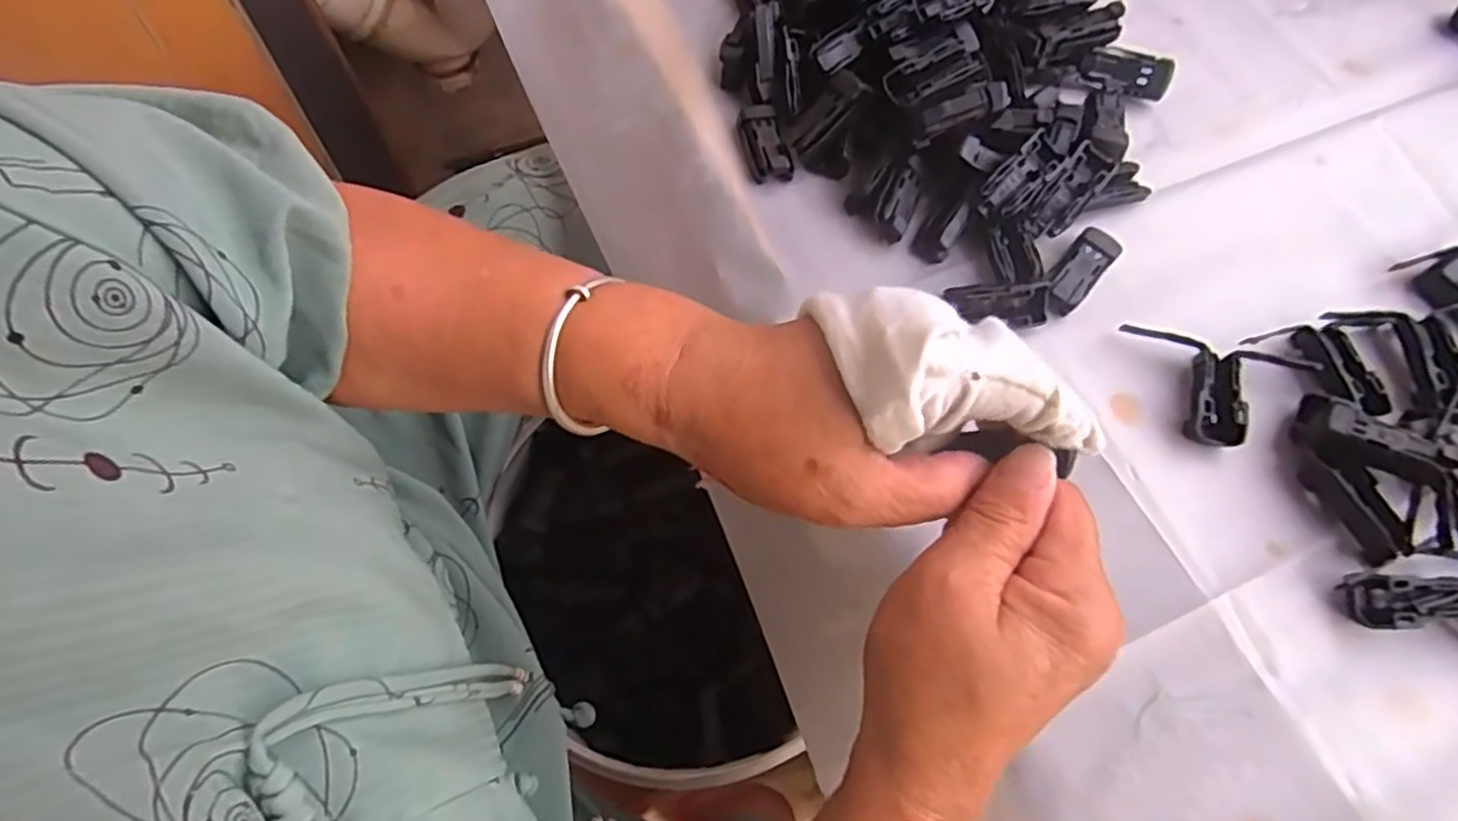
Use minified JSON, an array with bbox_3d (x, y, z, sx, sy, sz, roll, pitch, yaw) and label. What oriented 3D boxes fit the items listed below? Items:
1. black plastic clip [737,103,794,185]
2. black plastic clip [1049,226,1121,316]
[{"bbox_3d":[0.018,-0.138,0.379,0.020,0.014,0.043,-14,67,-6],"label":"black plastic clip"},{"bbox_3d":[0.167,-0.067,0.347,0.019,0.014,0.048,41,72,16],"label":"black plastic clip"}]

